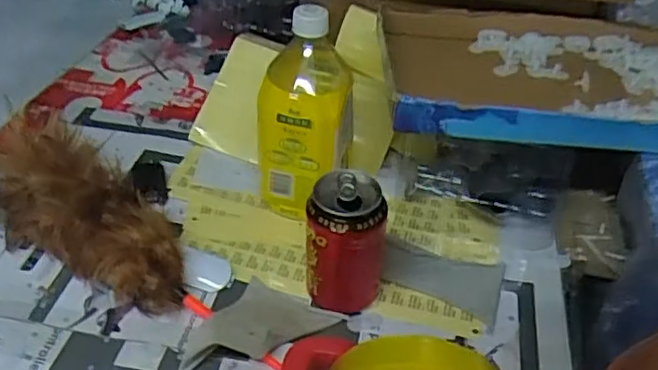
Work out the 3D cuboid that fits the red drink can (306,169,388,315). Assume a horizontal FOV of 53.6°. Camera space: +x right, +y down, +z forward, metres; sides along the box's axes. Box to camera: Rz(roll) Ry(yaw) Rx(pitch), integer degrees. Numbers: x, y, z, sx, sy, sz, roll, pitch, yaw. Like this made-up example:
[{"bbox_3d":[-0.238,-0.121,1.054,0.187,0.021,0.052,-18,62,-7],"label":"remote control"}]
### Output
[{"bbox_3d":[0.014,0.049,0.533,0.061,0.119,0.059,1,39,-1],"label":"red drink can"}]

